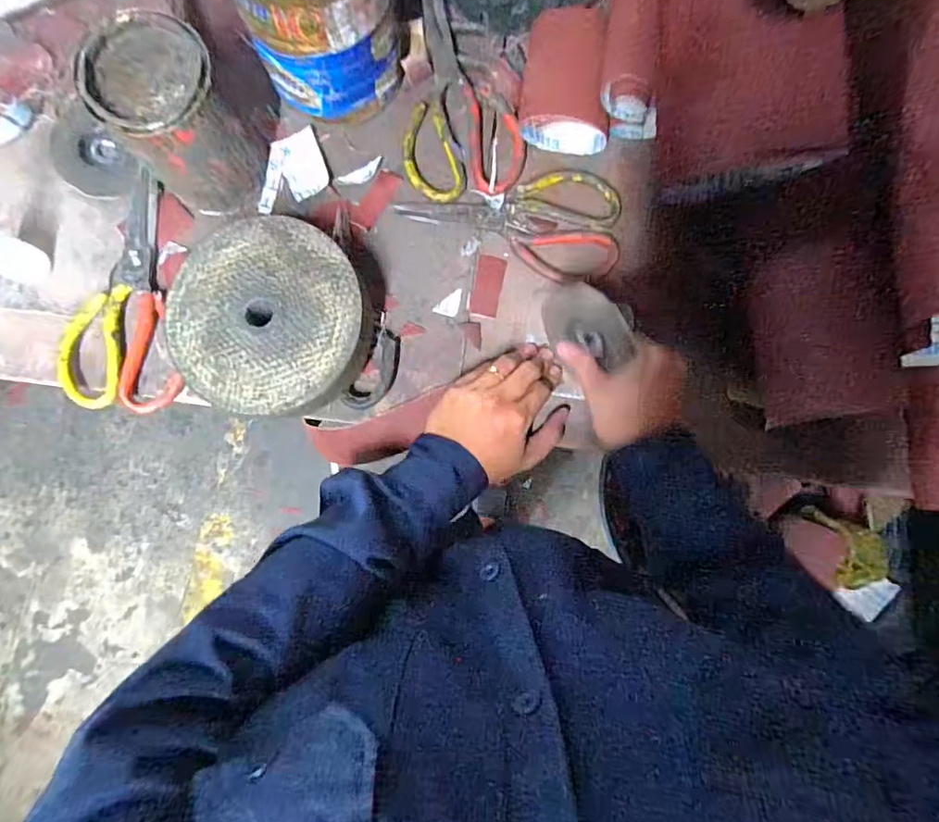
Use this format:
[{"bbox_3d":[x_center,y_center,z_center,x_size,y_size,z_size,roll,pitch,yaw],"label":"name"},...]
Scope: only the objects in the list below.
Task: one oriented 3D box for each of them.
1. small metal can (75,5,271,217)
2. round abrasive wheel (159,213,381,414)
[{"bbox_3d":[-0.230,-0.238,0.417,0.086,0.106,0.091,0,86,0],"label":"small metal can"},{"bbox_3d":[-0.166,-0.085,0.447,0.160,0.057,0.170,0,86,0],"label":"round abrasive wheel"}]

